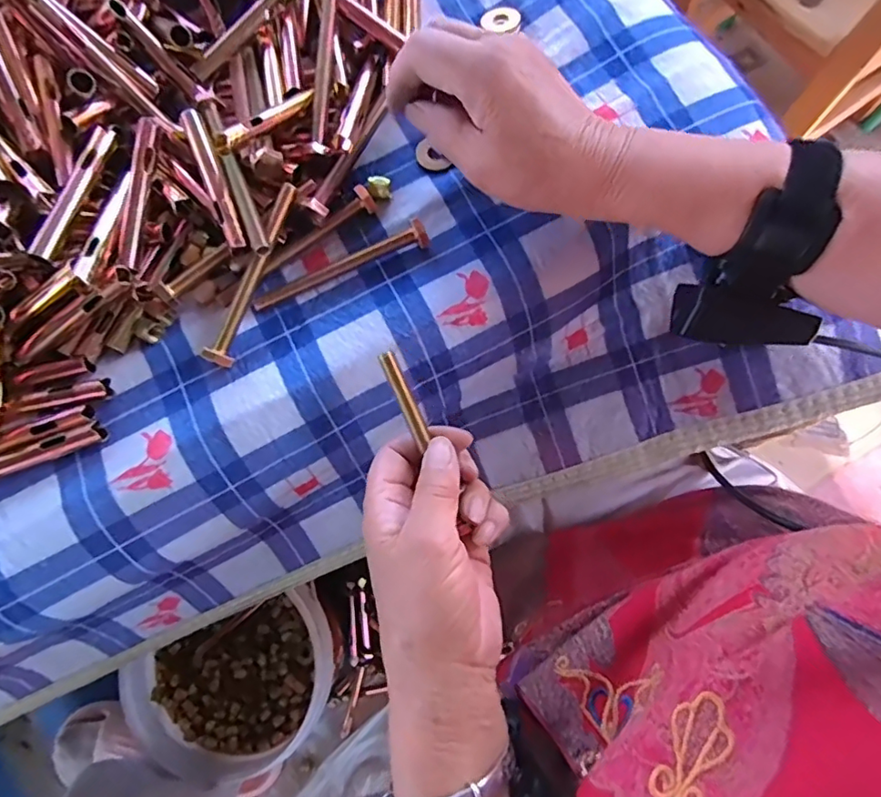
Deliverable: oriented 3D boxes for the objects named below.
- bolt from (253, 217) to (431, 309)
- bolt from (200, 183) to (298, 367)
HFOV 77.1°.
[{"bbox_3d":[-0.056,-0.075,0.308,0.103,0.014,0.010,-22,75,-5],"label":"bolt"},{"bbox_3d":[-0.100,-0.067,0.300,0.016,0.014,0.103,24,90,7],"label":"bolt"}]

